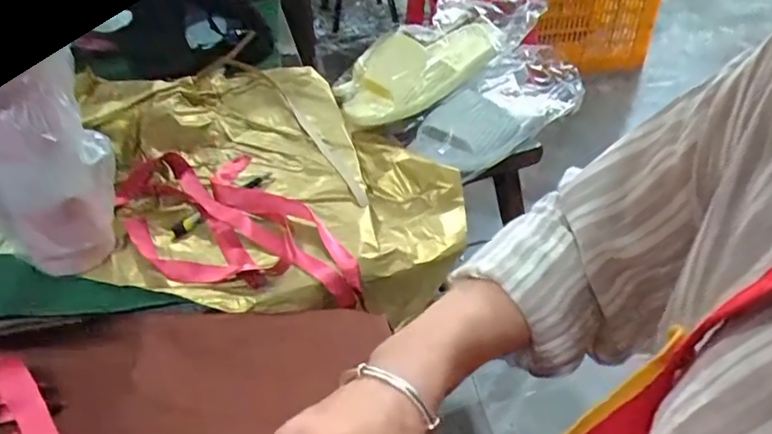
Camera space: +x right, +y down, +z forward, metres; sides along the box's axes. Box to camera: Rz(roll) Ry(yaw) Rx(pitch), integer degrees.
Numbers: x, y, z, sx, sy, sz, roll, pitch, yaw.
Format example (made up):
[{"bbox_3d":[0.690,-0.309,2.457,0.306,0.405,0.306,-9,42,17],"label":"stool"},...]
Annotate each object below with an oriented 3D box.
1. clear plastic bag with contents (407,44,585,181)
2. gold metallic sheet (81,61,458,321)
[{"bbox_3d":[0.164,-0.159,0.770,0.120,0.063,0.309,27,46,31],"label":"clear plastic bag with contents"},{"bbox_3d":[-0.156,-0.055,0.647,0.382,0.130,0.453,-29,46,-31],"label":"gold metallic sheet"}]

